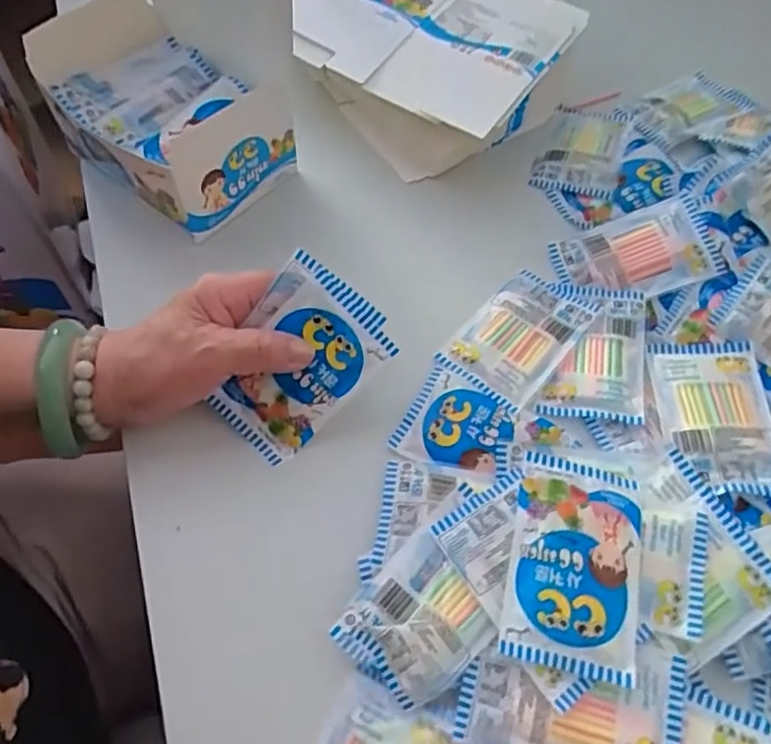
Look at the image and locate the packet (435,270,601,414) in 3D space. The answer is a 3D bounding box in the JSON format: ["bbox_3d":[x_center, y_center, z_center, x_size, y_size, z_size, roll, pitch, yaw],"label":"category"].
[{"bbox_3d":[0.089,-0.024,0.408,0.062,0.009,0.099,38,66,16],"label":"packet"}]

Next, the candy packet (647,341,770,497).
[{"bbox_3d":[0.201,0.023,0.368,0.065,0.007,0.100,5,61,0],"label":"candy packet"}]

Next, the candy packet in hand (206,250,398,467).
[{"bbox_3d":[-0.053,-0.003,0.353,0.072,0.010,0.105,41,105,-3],"label":"candy packet in hand"}]

